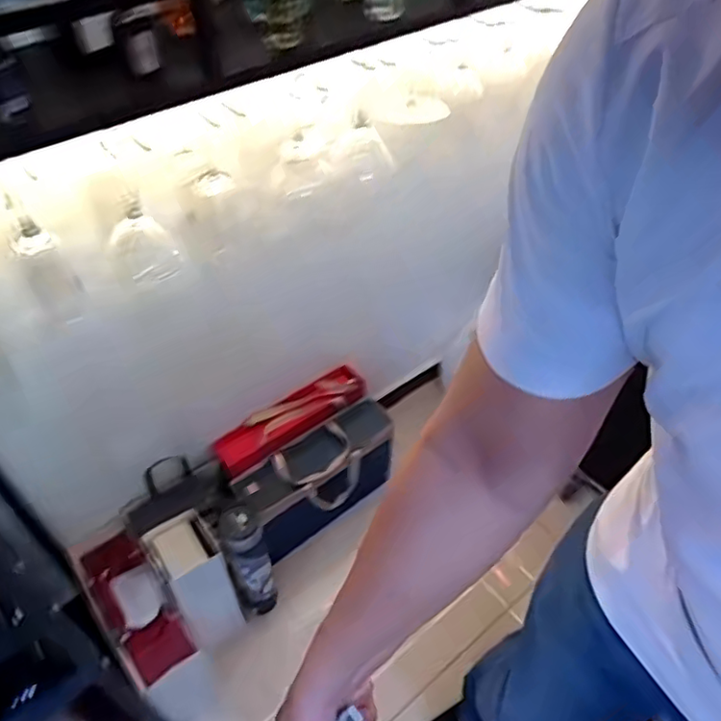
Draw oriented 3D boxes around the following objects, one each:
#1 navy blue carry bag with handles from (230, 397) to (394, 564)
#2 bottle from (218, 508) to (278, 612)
[{"bbox_3d":[-0.094,0.272,1.407,0.387,0.232,0.134,-29,54,-24],"label":"navy blue carry bag with handles"},{"bbox_3d":[-0.224,0.411,1.225,0.077,0.352,0.079,-14,49,-13],"label":"bottle"}]

